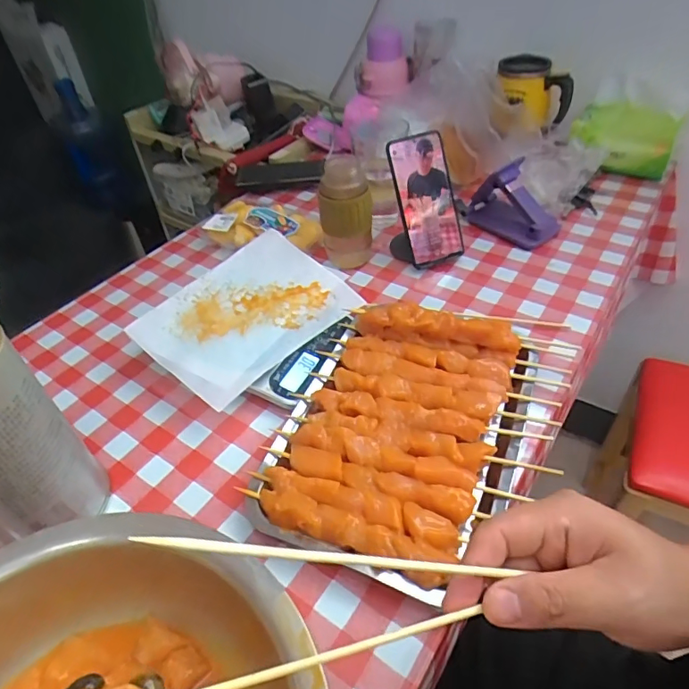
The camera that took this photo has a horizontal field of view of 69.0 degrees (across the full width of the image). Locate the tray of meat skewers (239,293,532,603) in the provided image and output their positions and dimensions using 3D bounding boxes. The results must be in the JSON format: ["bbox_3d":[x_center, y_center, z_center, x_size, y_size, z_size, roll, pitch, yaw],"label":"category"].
[{"bbox_3d":[0.057,0.060,0.470,0.208,0.045,0.297,15,46,20],"label":"tray of meat skewers"}]

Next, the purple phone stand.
[{"bbox_3d":[0.229,-0.198,0.669,0.062,0.094,0.125,-29,48,-24],"label":"purple phone stand"}]

